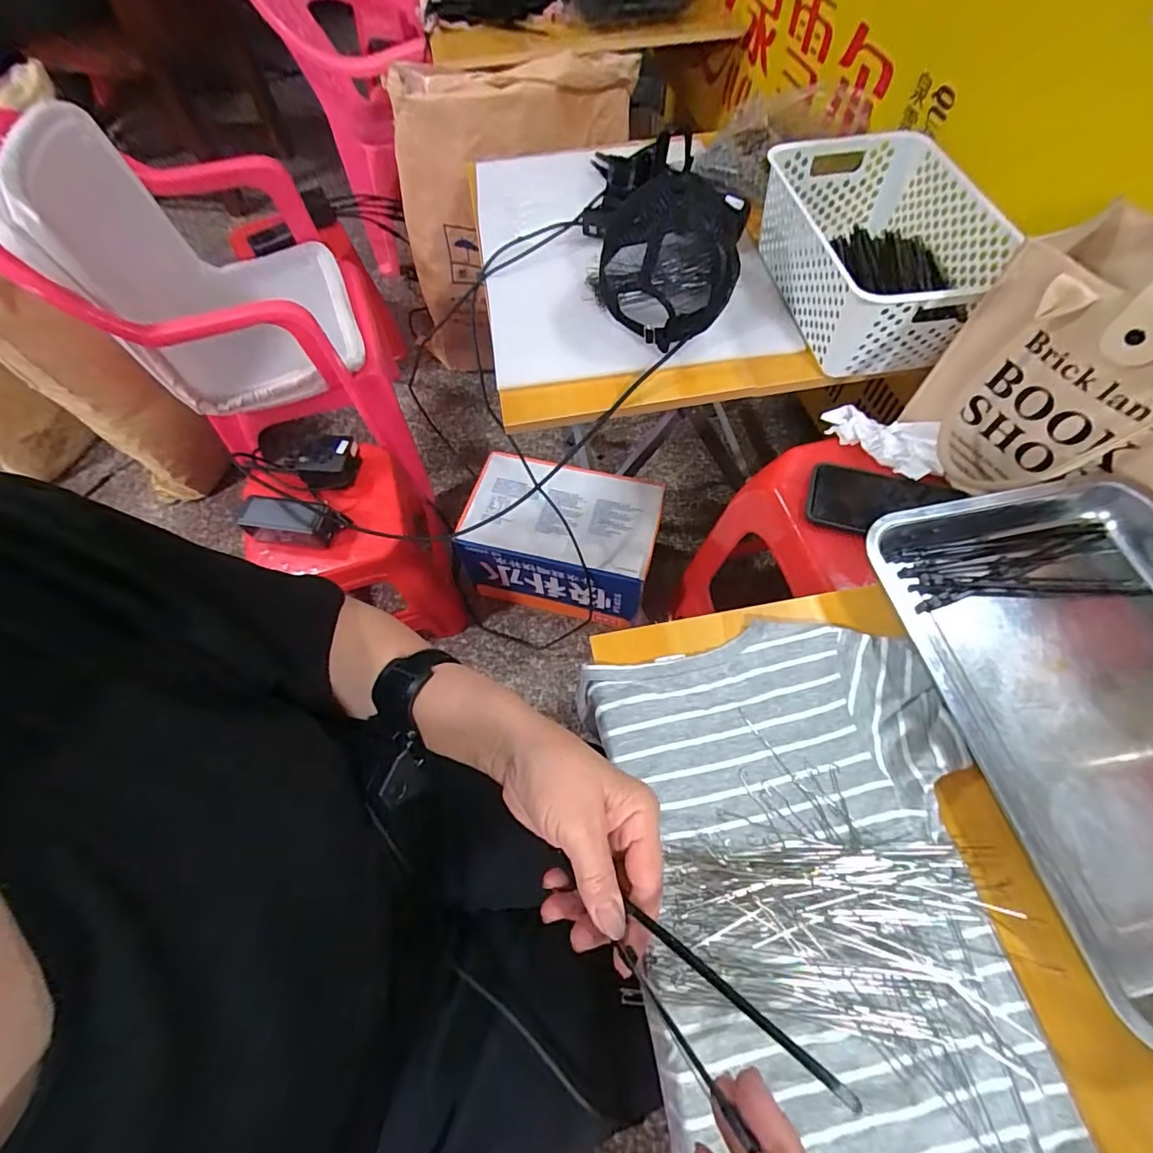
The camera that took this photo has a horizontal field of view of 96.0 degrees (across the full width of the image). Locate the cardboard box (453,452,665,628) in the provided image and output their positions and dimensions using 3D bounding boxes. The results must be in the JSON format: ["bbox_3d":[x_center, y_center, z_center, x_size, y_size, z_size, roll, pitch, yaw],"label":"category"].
[{"bbox_3d":[-0.026,-0.065,0.982,0.332,0.197,0.208,12,64,8],"label":"cardboard box"}]

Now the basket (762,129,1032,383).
[{"bbox_3d":[0.359,-0.384,0.621,0.213,0.109,0.313,-11,63,-4],"label":"basket"}]

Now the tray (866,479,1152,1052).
[{"bbox_3d":[0.393,0.089,0.366,0.264,0.038,0.339,-7,62,-2],"label":"tray"}]

